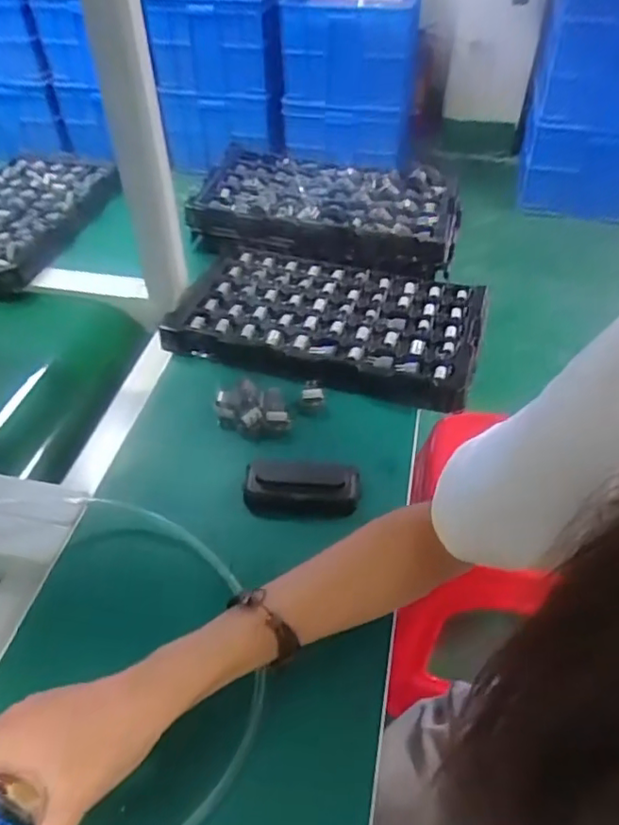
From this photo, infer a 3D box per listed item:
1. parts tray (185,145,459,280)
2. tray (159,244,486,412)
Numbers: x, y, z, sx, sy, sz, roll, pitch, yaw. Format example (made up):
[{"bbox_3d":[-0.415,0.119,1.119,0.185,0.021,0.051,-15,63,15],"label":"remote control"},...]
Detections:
[{"bbox_3d":[0.030,-0.301,0.878,0.361,0.061,0.224,11,47,11],"label":"parts tray"},{"bbox_3d":[0.025,-0.118,0.741,0.354,0.035,0.225,13,48,13],"label":"tray"}]

